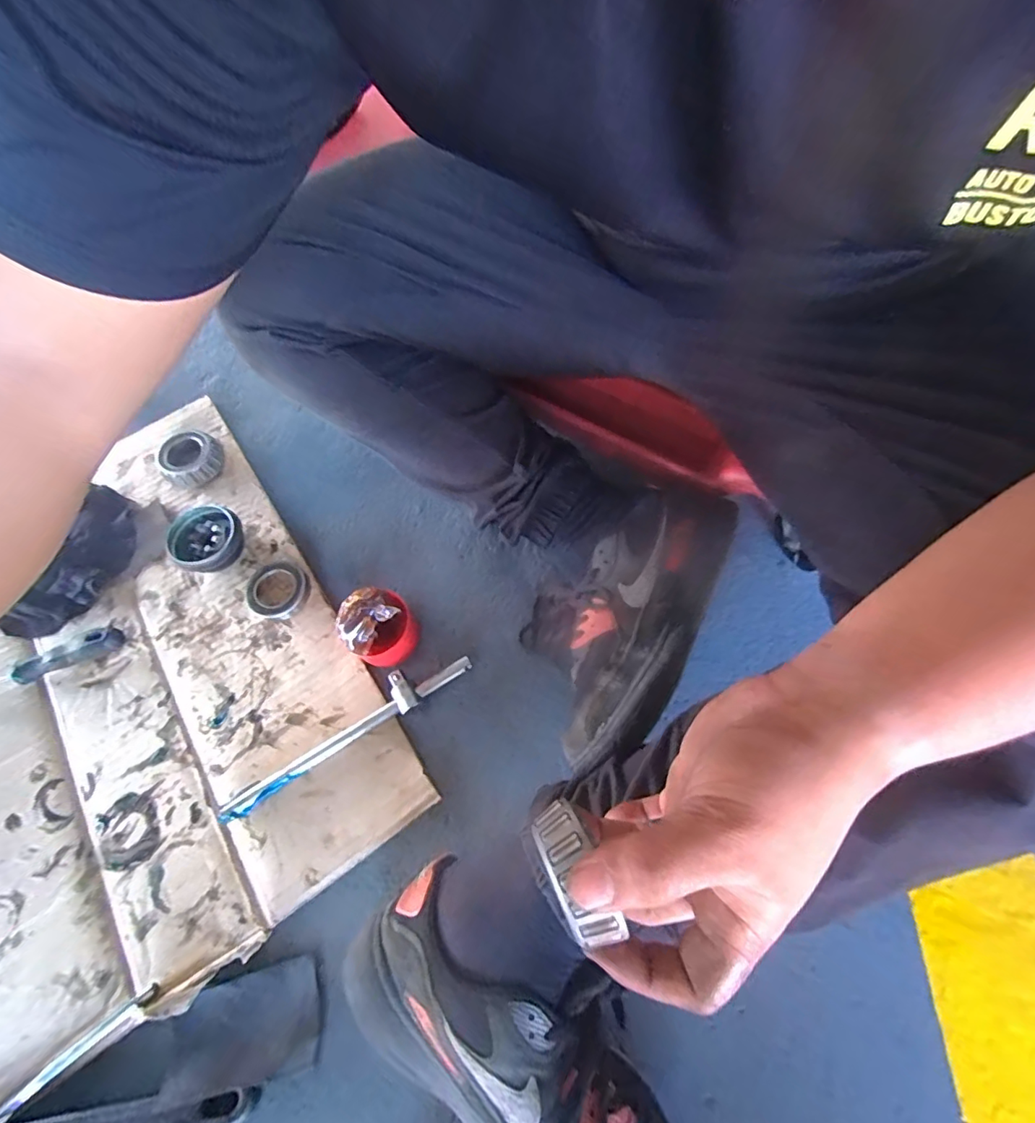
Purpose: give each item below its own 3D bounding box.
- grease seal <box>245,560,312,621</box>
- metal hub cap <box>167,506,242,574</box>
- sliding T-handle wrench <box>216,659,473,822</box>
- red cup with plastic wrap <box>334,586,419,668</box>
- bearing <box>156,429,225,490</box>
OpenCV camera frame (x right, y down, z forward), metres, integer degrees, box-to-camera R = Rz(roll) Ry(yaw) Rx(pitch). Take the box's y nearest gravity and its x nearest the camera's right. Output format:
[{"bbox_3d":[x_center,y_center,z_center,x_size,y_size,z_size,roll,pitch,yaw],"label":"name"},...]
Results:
[{"bbox_3d":[-0.243,0.029,0.521,0.060,0.017,0.058,-1,65,3],"label":"grease seal"},{"bbox_3d":[-0.323,-0.020,0.538,0.072,0.035,0.070,-1,65,3],"label":"metal hub cap"},{"bbox_3d":[-0.151,0.150,0.462,0.238,0.017,0.035,-32,68,-11],"label":"sliding T-handle wrench"},{"bbox_3d":[-0.129,0.062,0.478,0.063,0.050,0.062,-1,65,3],"label":"red cup with plastic wrap"},{"bbox_3d":[-0.374,-0.120,0.591,0.058,0.023,0.071,7,66,6],"label":"bearing"}]

